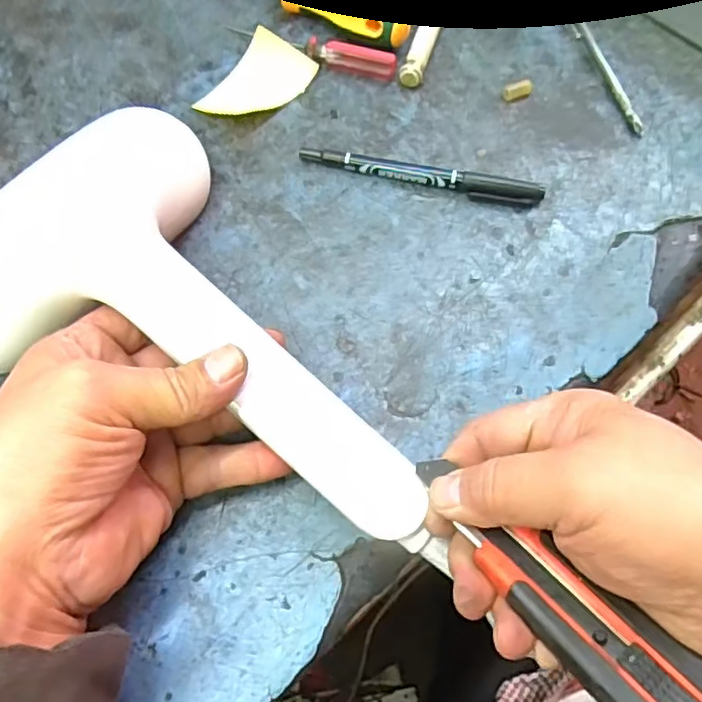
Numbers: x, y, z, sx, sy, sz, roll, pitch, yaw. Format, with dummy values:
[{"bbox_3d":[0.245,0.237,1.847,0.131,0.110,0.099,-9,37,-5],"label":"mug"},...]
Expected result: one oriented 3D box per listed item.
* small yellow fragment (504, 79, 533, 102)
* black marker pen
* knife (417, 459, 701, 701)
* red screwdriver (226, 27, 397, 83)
[{"bbox_3d":[0.102,-0.159,0.385,0.019,0.007,0.009,-25,69,-10],"label":"small yellow fragment"},{"bbox_3d":[0.039,-0.099,0.355,0.135,0.011,0.009,12,67,5],"label":"black marker pen"},{"bbox_3d":[0.089,0.104,0.224,0.034,0.015,0.176,-36,55,-14],"label":"knife"},{"bbox_3d":[-0.026,-0.187,0.391,0.111,0.013,0.017,18,68,8],"label":"red screwdriver"}]

